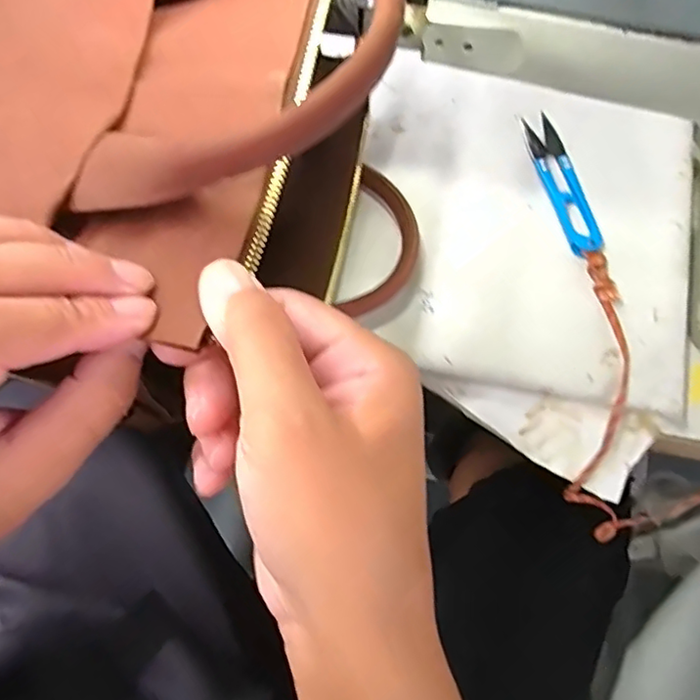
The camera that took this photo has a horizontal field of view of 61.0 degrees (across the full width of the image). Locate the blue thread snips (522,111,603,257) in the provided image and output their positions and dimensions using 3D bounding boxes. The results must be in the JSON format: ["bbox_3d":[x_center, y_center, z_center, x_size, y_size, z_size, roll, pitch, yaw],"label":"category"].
[{"bbox_3d":[0.129,-0.102,0.361,0.023,0.006,0.100,-13,70,-4],"label":"blue thread snips"}]

